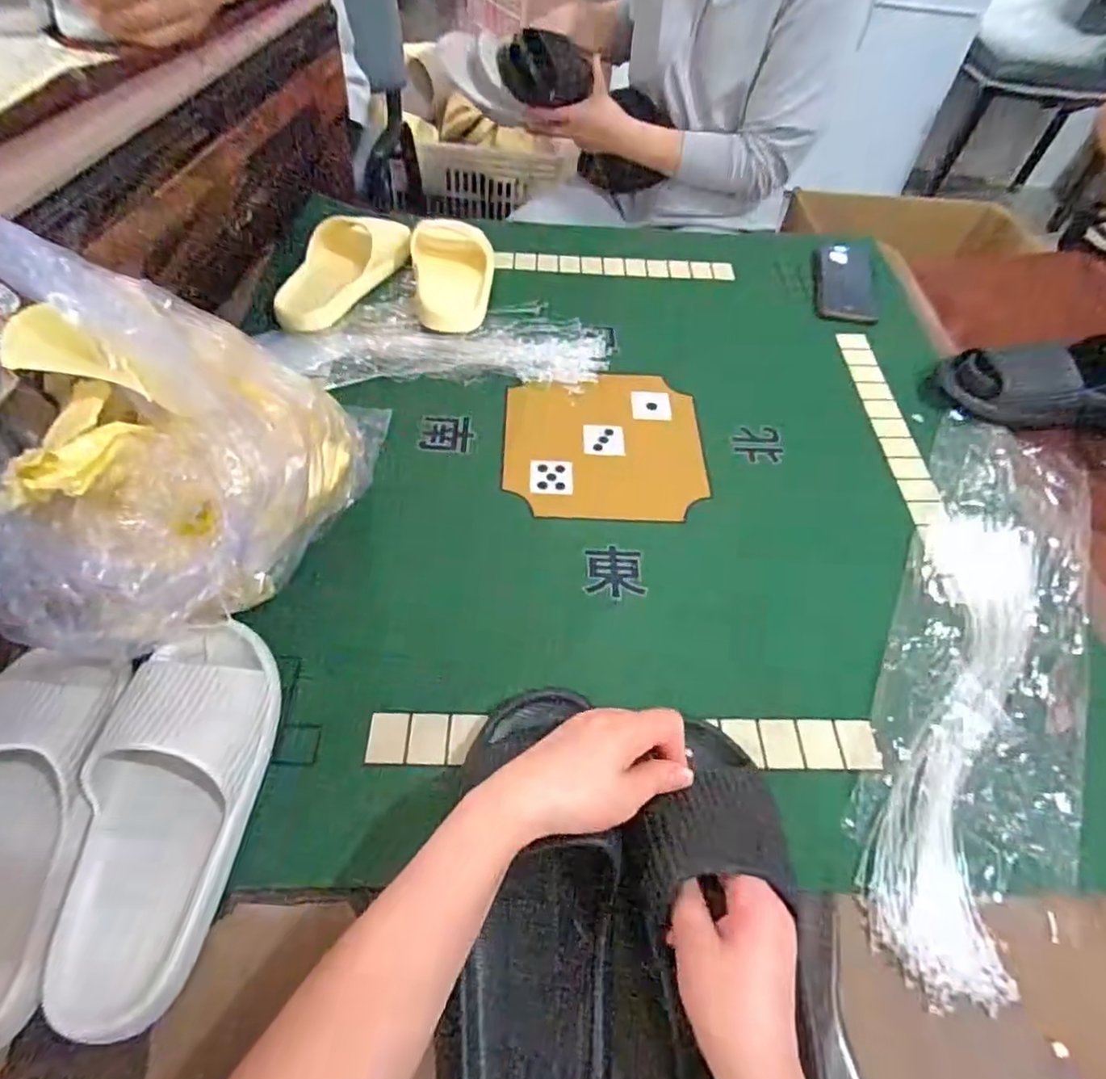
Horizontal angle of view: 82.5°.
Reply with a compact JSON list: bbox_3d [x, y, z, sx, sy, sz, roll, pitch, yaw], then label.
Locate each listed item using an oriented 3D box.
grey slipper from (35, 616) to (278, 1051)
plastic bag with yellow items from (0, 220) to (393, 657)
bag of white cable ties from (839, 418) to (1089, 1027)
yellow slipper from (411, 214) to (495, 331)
[{"bbox_3d":[-0.254,0.173,0.431,0.101,0.060,0.261,-1,53,-4],"label":"grey slipper"},{"bbox_3d":[-0.261,-0.070,0.455,0.291,0.232,0.248,-19,58,-18],"label":"plastic bag with yellow items"},{"bbox_3d":[0.378,0.084,0.547,0.145,0.020,0.563,26,56,13],"label":"bag of white cable ties"},{"bbox_3d":[-0.127,-0.338,0.796,0.097,0.057,0.177,-2,51,-3],"label":"yellow slipper"}]

